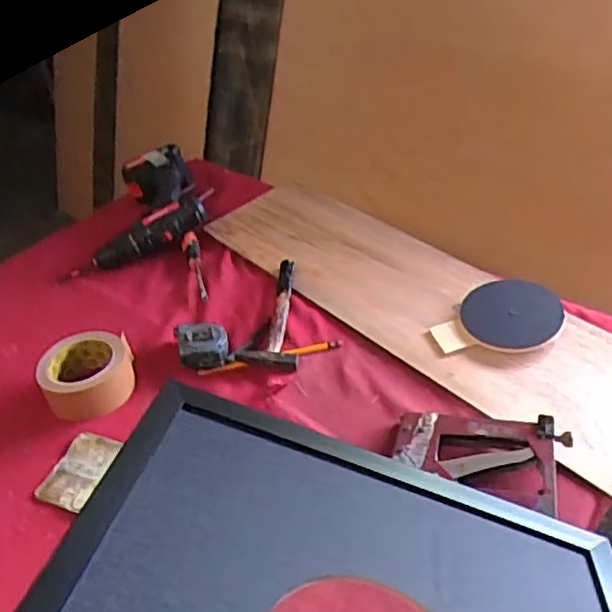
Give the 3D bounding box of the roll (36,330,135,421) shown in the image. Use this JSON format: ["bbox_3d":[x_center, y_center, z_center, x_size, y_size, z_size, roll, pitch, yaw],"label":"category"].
[{"bbox_3d":[-0.264,0.084,0.779,0.111,0.048,0.105,-4,41,4],"label":"roll"}]

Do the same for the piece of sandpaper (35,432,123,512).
[{"bbox_3d":[-0.245,0.176,0.704,0.058,0.006,0.087,13,45,22],"label":"piece of sandpaper"}]

